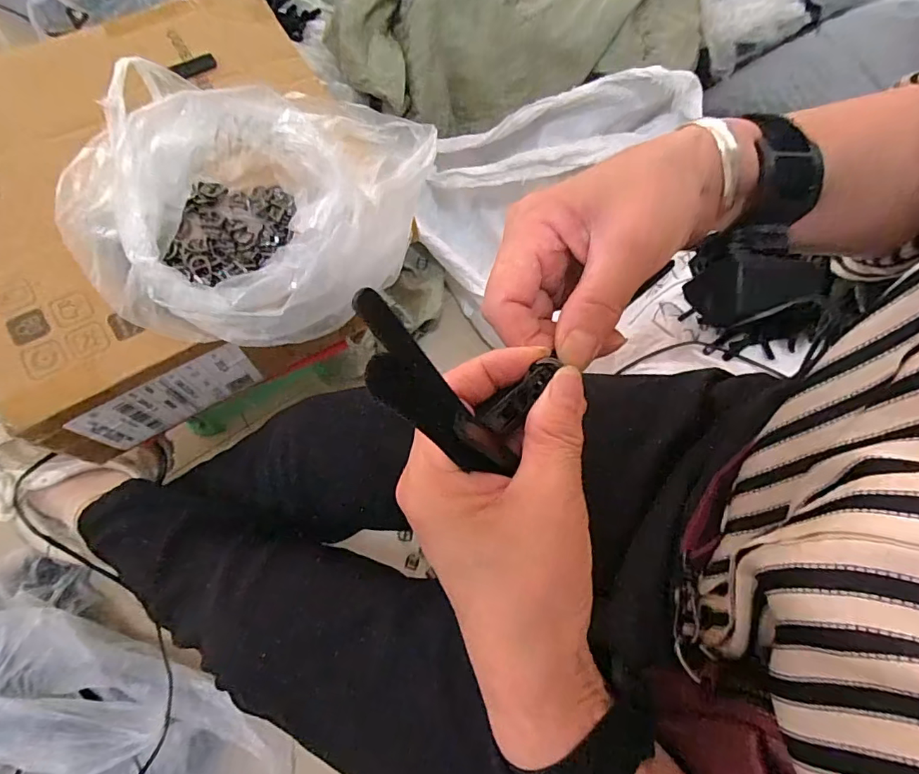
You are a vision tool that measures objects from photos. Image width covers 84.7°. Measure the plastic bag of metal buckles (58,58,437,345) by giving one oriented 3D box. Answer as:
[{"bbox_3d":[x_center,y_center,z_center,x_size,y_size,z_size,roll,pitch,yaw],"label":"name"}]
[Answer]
[{"bbox_3d":[-0.183,-0.152,0.408,0.305,0.114,0.211,6,70,0],"label":"plastic bag of metal buckles"}]

